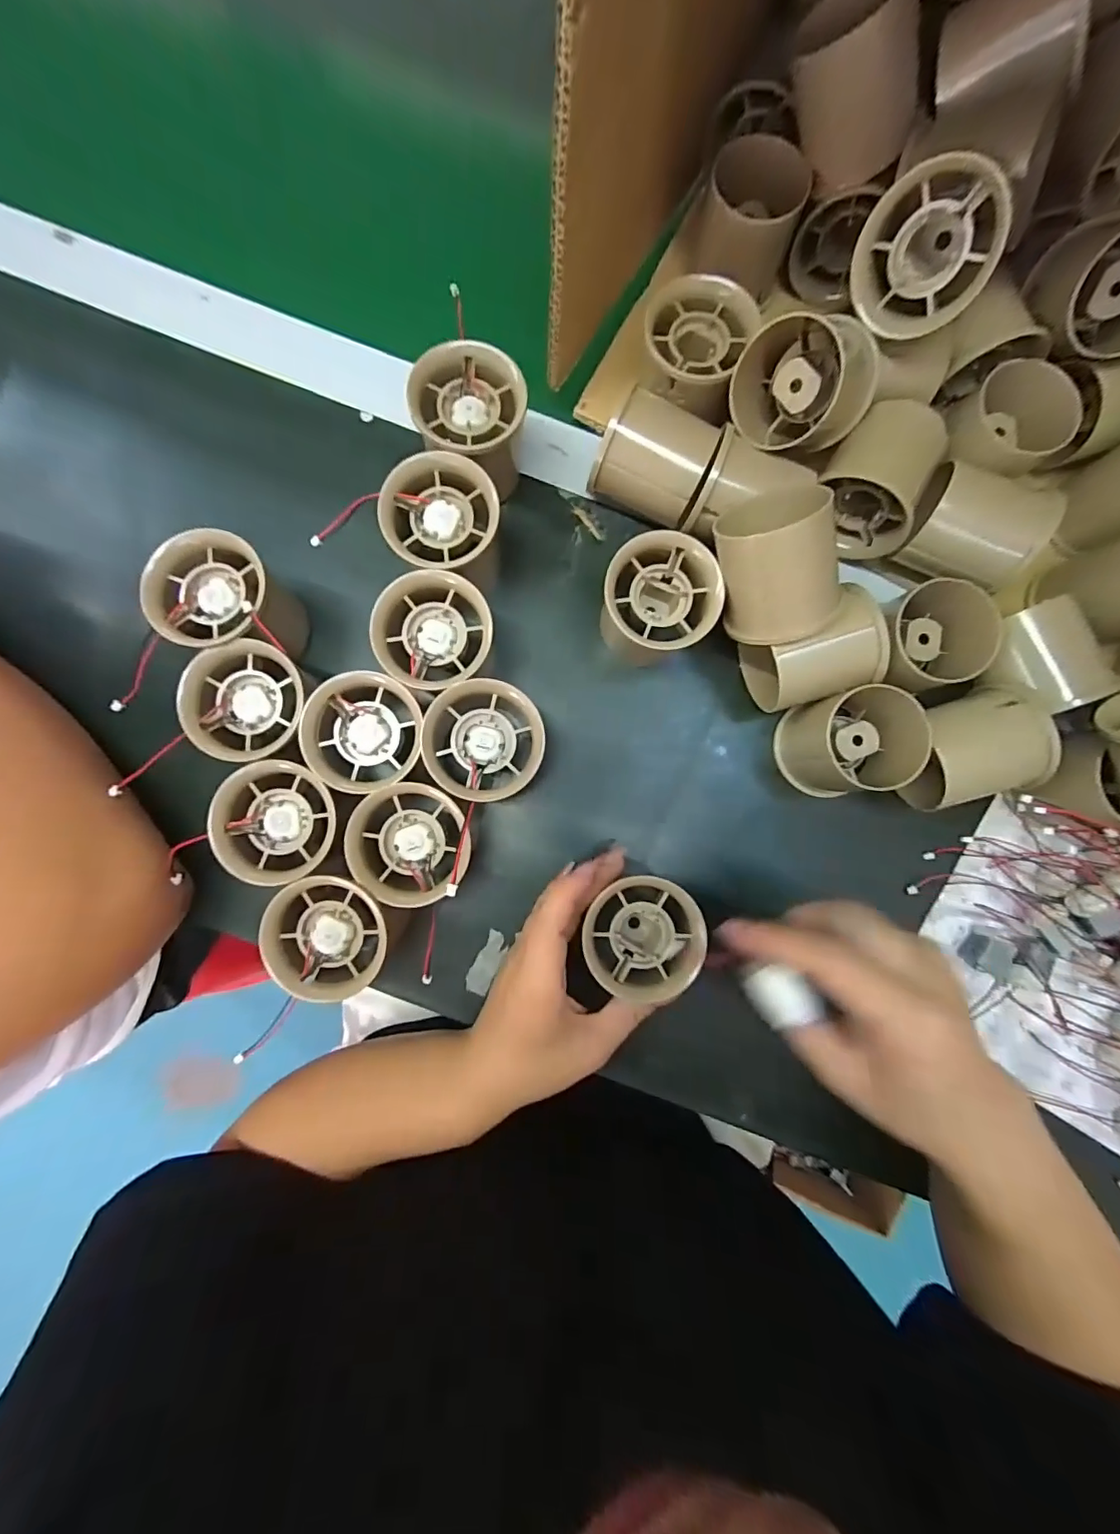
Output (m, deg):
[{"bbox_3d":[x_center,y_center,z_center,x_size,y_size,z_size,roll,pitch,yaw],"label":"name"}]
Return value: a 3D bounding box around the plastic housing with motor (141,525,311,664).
[{"bbox_3d":[-0.164,-0.081,0.263,0.054,0.051,0.054,0,86,-2],"label":"plastic housing with motor"}]

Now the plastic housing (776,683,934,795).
[{"bbox_3d":[0.149,-0.012,0.274,0.055,0.053,0.054,0,86,-2],"label":"plastic housing"}]

